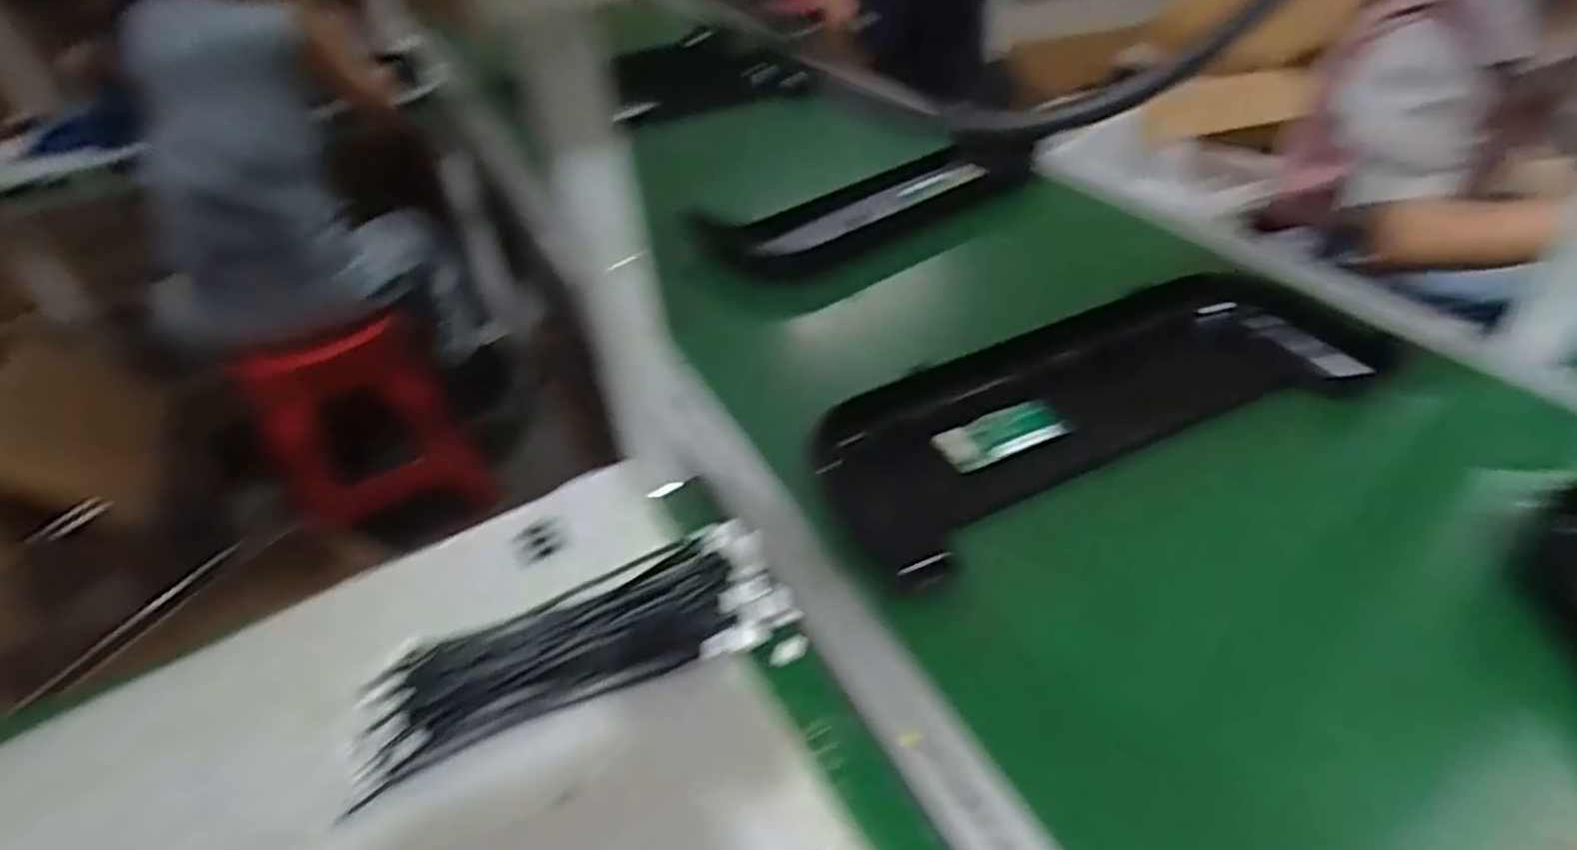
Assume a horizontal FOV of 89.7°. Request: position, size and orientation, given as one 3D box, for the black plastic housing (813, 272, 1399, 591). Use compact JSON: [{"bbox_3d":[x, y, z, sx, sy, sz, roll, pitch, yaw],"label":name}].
[{"bbox_3d":[0.267,-0.024,0.692,0.500,0.057,0.170,-18,42,-16],"label":"black plastic housing"}]

